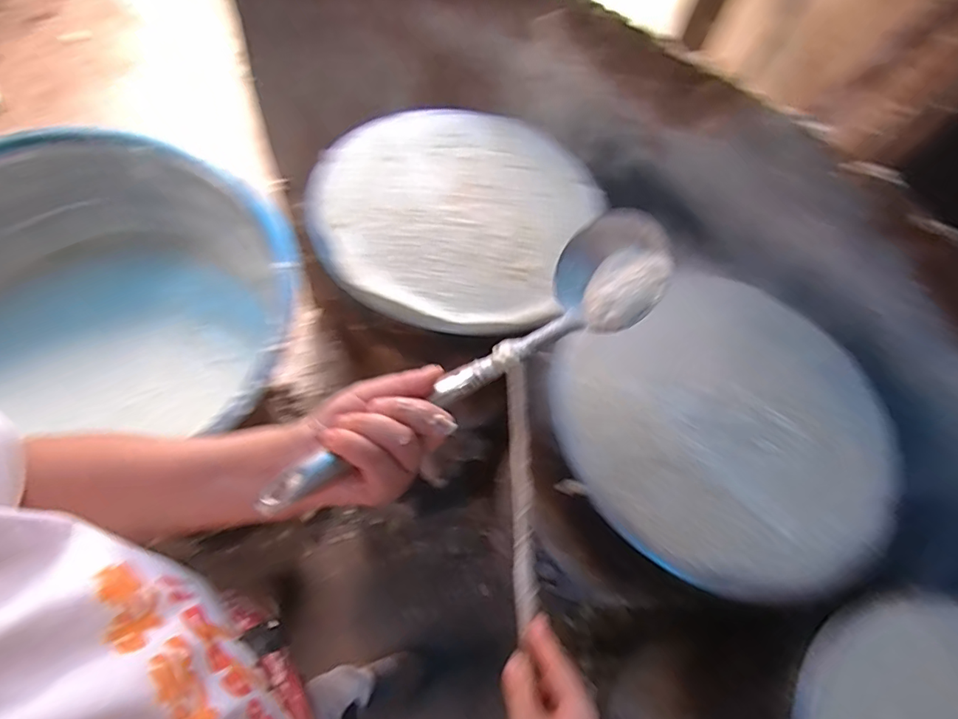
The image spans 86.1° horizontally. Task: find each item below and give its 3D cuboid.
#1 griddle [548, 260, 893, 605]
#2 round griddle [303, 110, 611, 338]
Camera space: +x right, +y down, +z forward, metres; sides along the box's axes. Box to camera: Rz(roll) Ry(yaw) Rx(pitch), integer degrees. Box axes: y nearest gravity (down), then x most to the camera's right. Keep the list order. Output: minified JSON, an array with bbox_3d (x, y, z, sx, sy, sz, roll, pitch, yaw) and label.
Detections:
[{"bbox_3d":[0.275,0.072,0.557,0.347,0.028,0.336,3,65,-6],"label":"griddle"},{"bbox_3d":[-0.034,-0.204,0.667,0.346,0.044,0.356,3,65,-6],"label":"round griddle"}]

